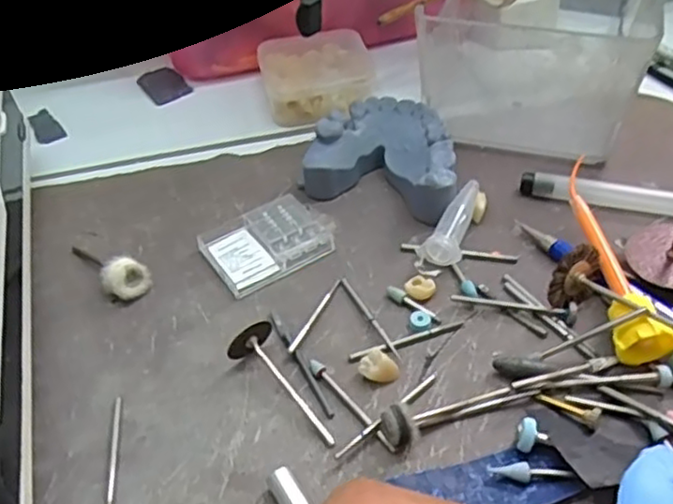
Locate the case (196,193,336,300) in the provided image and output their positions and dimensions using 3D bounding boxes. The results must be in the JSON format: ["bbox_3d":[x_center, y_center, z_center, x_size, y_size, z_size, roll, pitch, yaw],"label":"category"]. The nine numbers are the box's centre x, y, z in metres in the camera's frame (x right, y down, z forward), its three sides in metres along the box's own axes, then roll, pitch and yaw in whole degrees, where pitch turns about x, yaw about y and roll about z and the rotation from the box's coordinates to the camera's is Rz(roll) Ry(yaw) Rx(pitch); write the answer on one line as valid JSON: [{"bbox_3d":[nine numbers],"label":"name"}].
[{"bbox_3d":[-0.027,-0.006,0.267,0.051,0.007,0.038,-27,49,-22],"label":"case"}]

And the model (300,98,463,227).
[{"bbox_3d":[0.025,-0.042,0.286,0.062,0.024,0.052,18,49,21],"label":"model"}]

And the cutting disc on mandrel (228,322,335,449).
[{"bbox_3d":[-0.019,0.043,0.213,0.016,0.013,0.046,-23,48,-18],"label":"cutting disc on mandrel"}]

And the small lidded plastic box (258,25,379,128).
[{"bbox_3d":[-0.010,-0.092,0.344,0.055,0.020,0.056,-11,45,-7],"label":"small lidded plastic box"}]

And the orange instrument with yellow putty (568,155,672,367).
[{"bbox_3d":[0.095,0.000,0.242,0.018,0.016,0.086,-6,45,-2],"label":"orange instrument with yellow putty"}]

